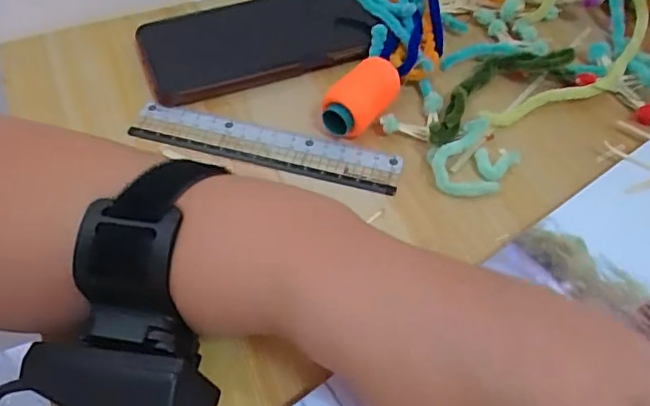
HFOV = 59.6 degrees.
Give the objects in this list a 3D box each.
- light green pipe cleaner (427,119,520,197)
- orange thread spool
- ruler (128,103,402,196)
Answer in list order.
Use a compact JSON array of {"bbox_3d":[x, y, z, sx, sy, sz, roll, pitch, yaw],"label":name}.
[{"bbox_3d":[0.082,-0.023,0.314,0.049,0.014,0.037,-33,60,-24],"label":"light green pipe cleaner"},{"bbox_3d":[0.022,-0.061,0.333,0.028,0.027,0.053,26,56,18],"label":"orange thread spool"},{"bbox_3d":[-0.036,-0.034,0.330,0.159,0.004,0.027,14,63,11],"label":"ruler"}]

